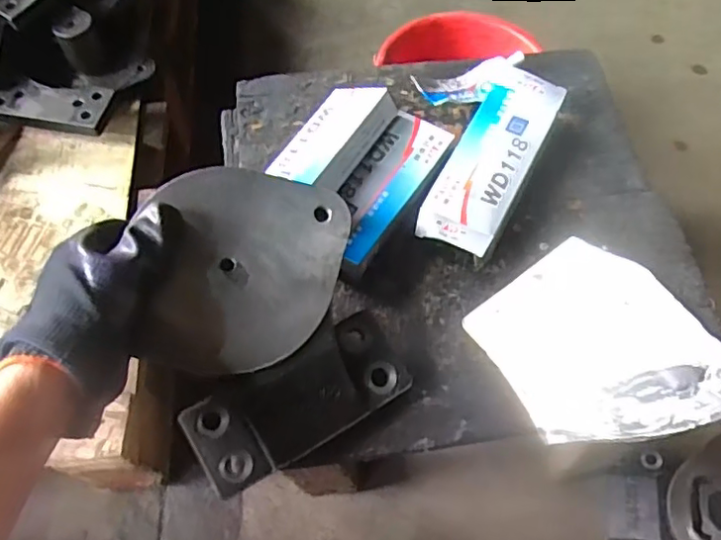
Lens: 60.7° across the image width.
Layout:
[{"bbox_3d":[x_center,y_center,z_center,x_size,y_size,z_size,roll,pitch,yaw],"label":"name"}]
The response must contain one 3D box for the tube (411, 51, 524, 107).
[{"bbox_3d":[0.098,-0.170,0.552,0.108,0.024,0.035,-24,64,-13],"label":"tube"}]

